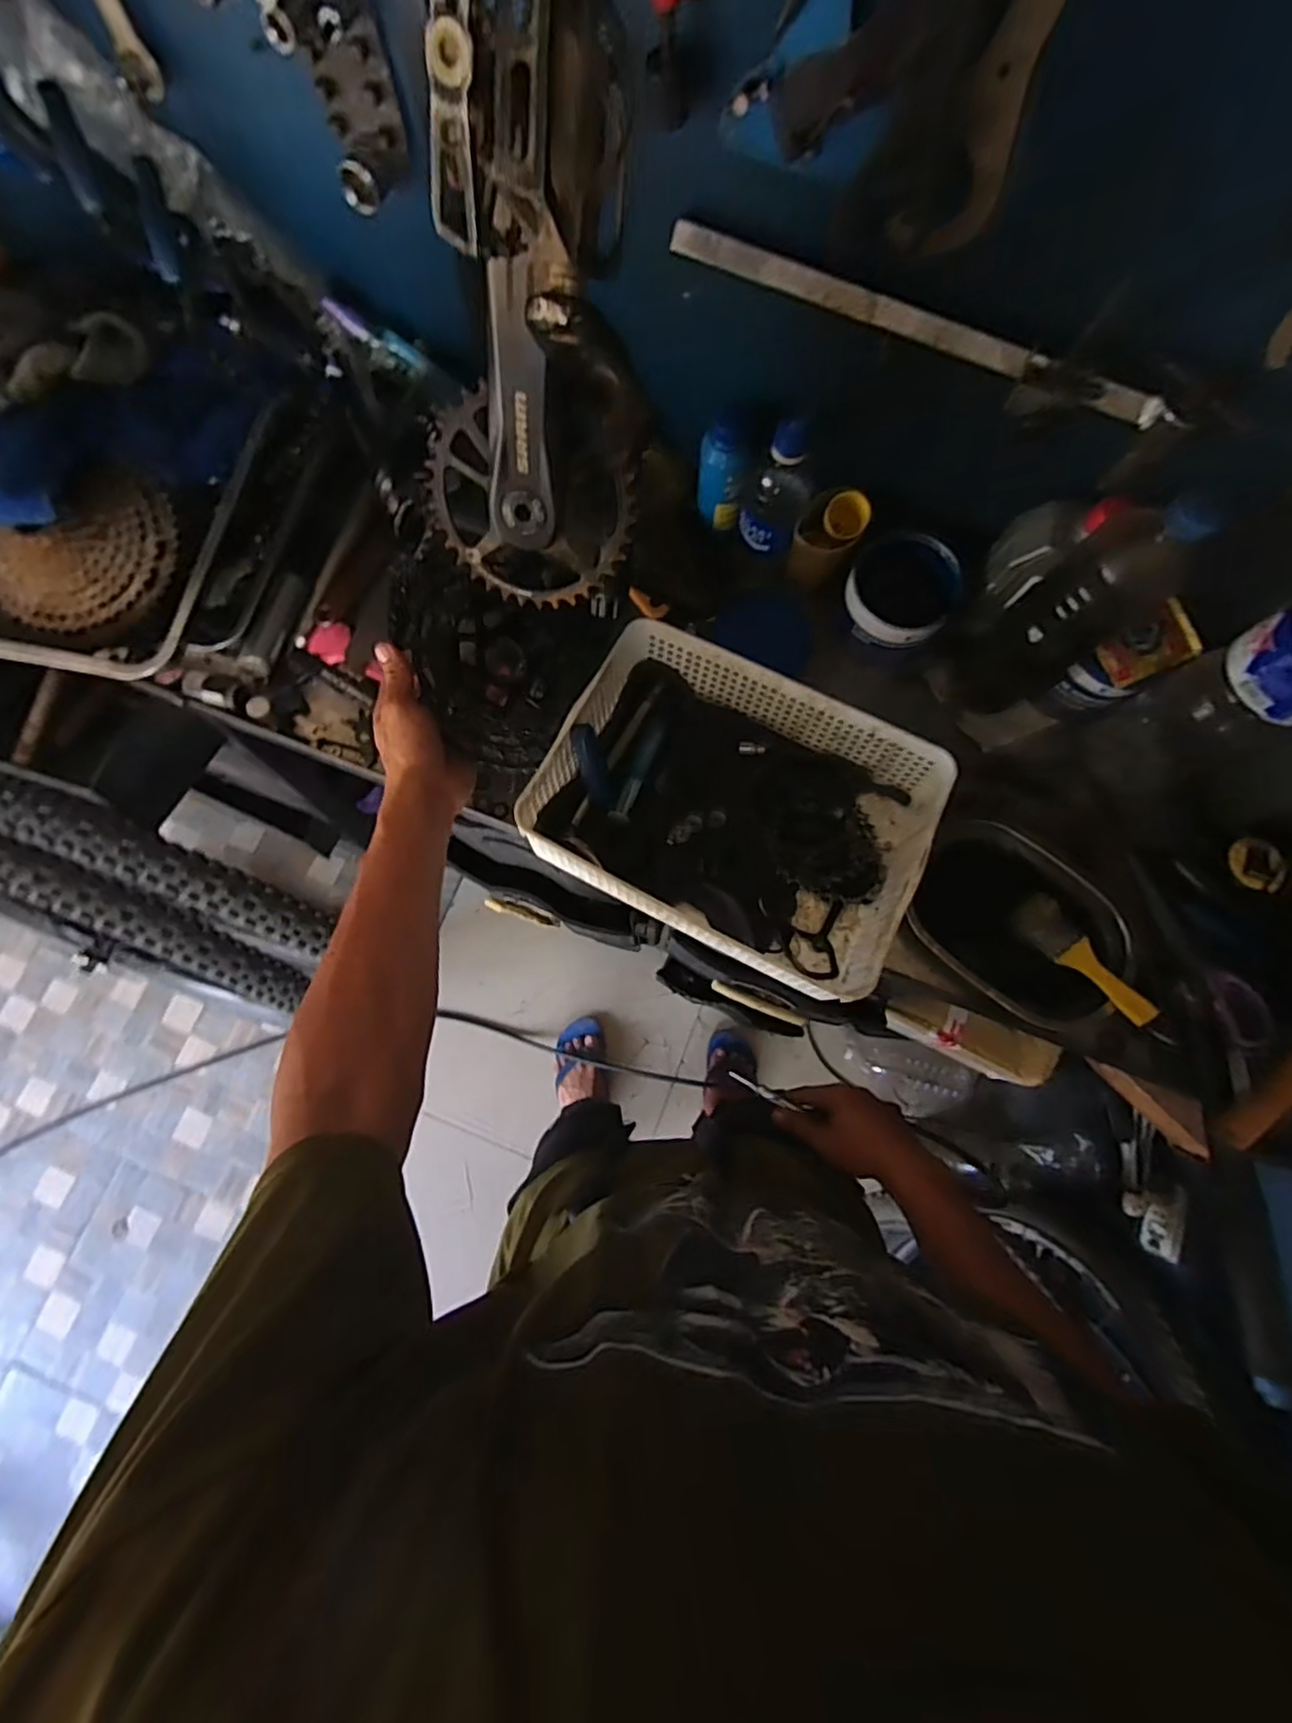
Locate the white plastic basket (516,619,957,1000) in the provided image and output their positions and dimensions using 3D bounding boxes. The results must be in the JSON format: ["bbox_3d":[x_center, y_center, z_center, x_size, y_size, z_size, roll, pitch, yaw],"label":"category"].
[{"bbox_3d":[0.081,-0.052,0.613,0.330,0.088,0.247,27,78,5],"label":"white plastic basket"}]

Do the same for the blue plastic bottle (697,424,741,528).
[{"bbox_3d":[0.074,-0.382,0.652,0.043,0.104,0.049,7,77,1],"label":"blue plastic bottle"}]

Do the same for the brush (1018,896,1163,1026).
[{"bbox_3d":[0.406,0.091,0.619,0.036,0.022,0.137,-33,64,-8],"label":"brush"}]

